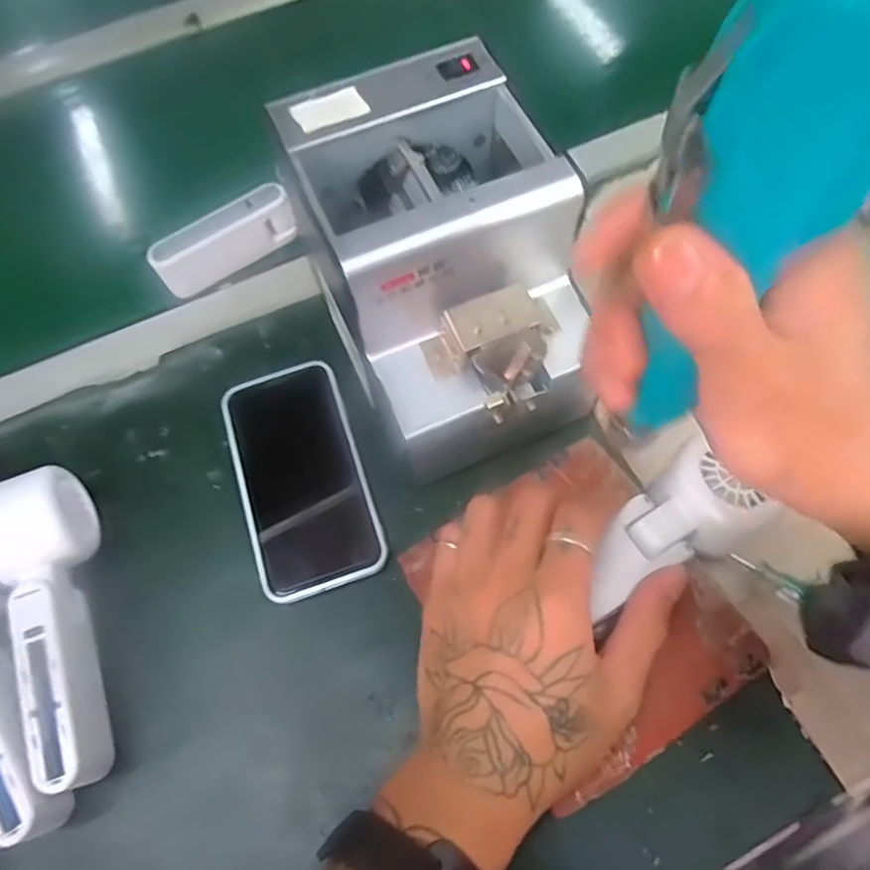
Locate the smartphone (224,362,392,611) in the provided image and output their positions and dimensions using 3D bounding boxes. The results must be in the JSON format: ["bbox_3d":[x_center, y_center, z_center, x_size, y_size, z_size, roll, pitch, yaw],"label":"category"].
[{"bbox_3d":[-0.083,0.024,0.400,0.075,0.008,0.147,-19,66,-5],"label":"smartphone"}]

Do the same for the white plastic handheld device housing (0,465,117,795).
[{"bbox_3d":[-0.207,0.100,0.339,0.052,0.057,0.165,-19,66,-6],"label":"white plastic handheld device housing"}]

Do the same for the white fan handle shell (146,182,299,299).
[{"bbox_3d":[-0.148,-0.137,0.458,0.101,0.044,0.023,-27,67,-9],"label":"white fan handle shell"}]

